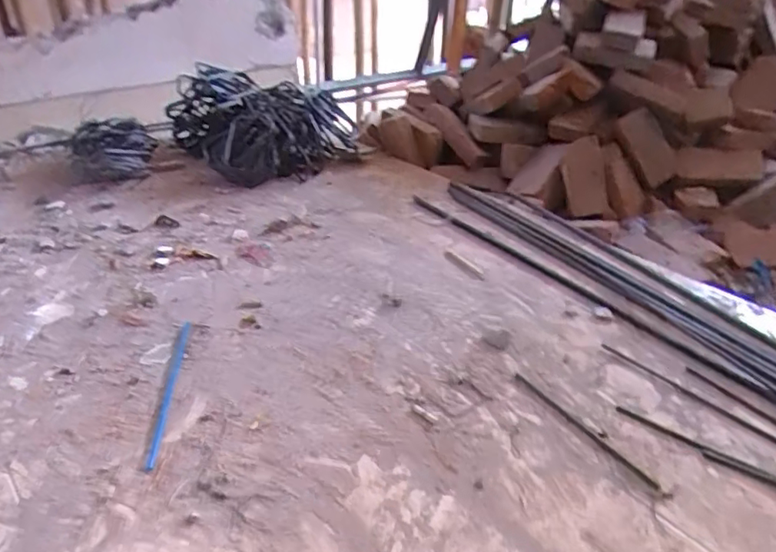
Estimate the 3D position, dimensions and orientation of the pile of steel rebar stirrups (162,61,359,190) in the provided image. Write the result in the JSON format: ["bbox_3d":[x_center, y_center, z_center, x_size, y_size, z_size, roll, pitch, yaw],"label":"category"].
[{"bbox_3d":[-0.342,-0.363,1.347,0.448,0.193,0.260,17,35,24],"label":"pile of steel rebar stirrups"}]

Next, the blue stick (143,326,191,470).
[{"bbox_3d":[-0.287,0.147,0.739,0.013,0.014,0.261,-2,32,-5],"label":"blue stick"}]

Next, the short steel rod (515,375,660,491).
[{"bbox_3d":[0.241,0.187,0.701,0.013,0.010,0.216,-22,40,-29],"label":"short steel rod"}]

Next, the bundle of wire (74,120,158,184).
[{"bbox_3d":[-0.607,-0.281,1.252,0.140,0.093,0.151,-2,32,-4],"label":"bundle of wire"}]

